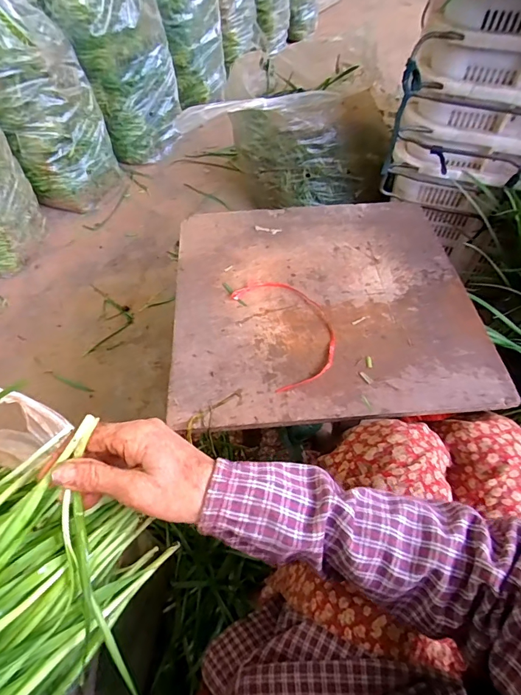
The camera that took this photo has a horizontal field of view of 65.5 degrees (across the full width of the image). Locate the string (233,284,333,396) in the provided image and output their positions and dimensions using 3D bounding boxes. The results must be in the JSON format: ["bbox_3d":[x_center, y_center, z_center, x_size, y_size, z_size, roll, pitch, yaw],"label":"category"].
[{"bbox_3d":[0.041,-0.032,0.575,0.114,0.008,0.190,-17,56,-13],"label":"string"}]

